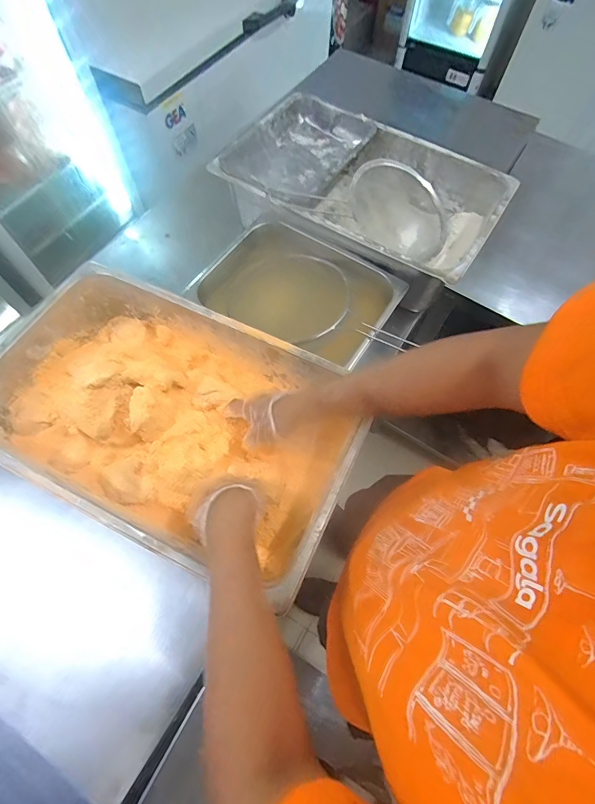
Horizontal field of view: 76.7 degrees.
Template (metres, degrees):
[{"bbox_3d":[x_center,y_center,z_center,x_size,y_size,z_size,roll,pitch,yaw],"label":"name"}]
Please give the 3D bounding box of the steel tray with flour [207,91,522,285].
[{"bbox_3d":[0.126,-0.407,0.776,0.506,0.141,0.310,31,68,12],"label":"steel tray with flour"}]

